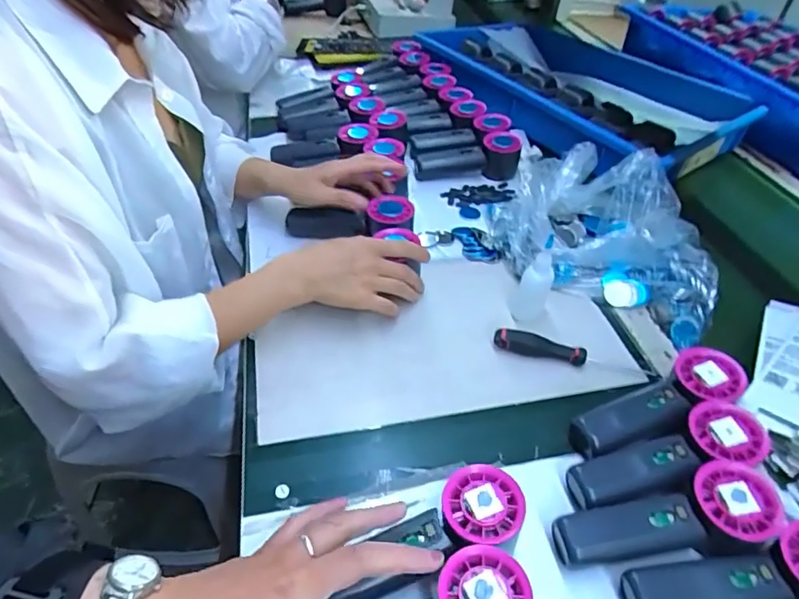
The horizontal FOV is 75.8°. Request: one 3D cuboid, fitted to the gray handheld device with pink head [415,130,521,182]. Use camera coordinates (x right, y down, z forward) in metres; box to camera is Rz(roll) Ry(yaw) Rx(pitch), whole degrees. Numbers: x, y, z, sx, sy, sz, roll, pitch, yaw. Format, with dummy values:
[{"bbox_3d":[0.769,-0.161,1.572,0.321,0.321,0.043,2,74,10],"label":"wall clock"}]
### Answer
[{"bbox_3d":[0.102,-0.213,0.766,0.153,0.060,0.058,-5,44,-10],"label":"gray handheld device with pink head"}]

